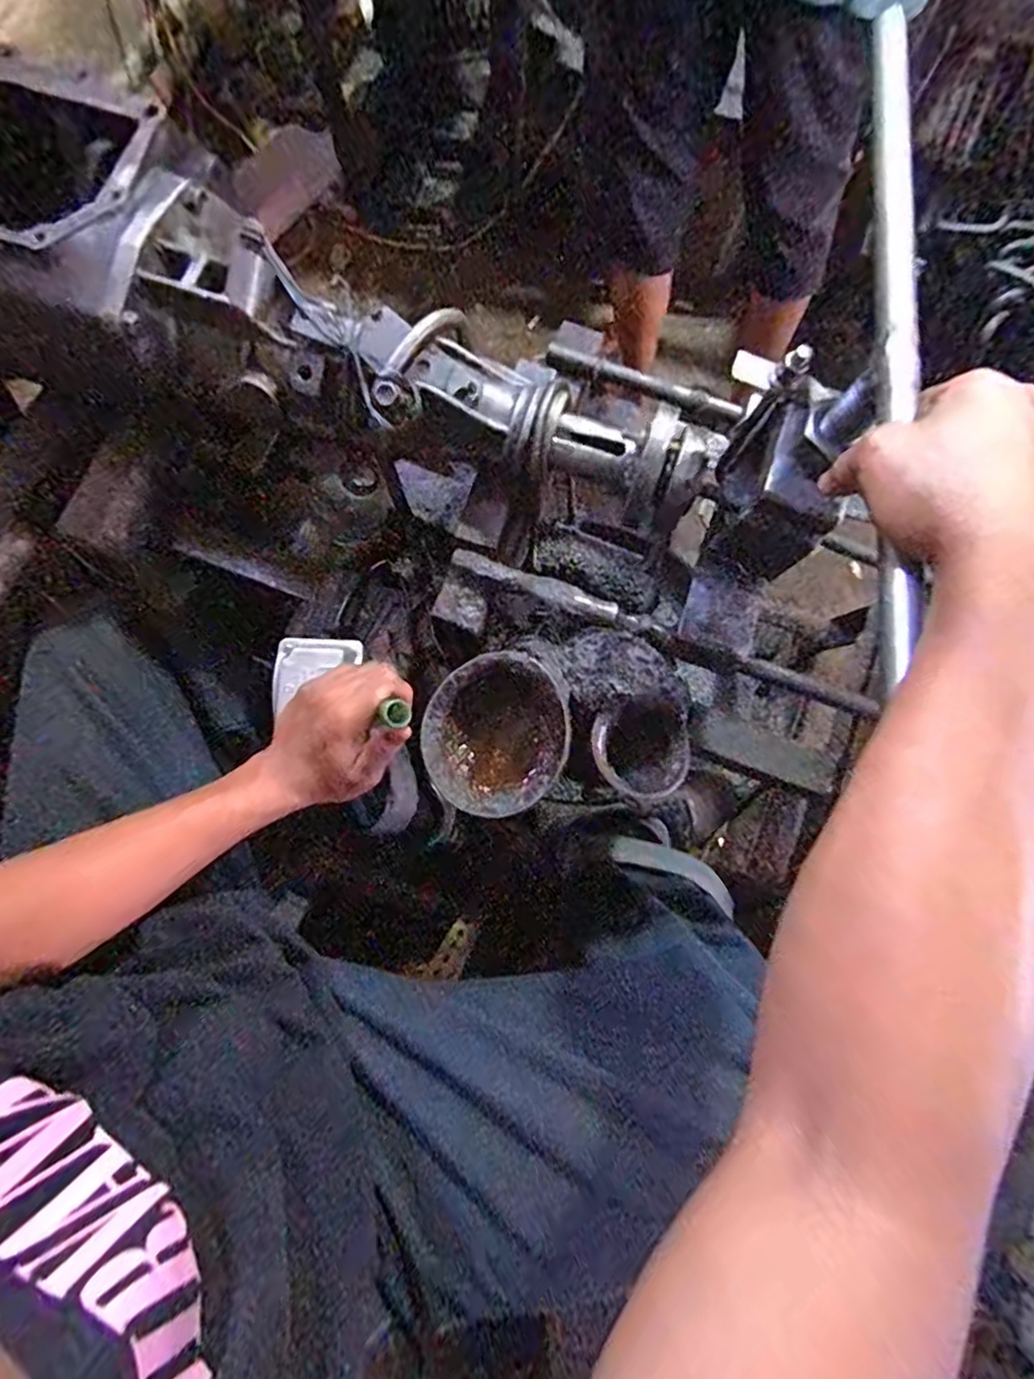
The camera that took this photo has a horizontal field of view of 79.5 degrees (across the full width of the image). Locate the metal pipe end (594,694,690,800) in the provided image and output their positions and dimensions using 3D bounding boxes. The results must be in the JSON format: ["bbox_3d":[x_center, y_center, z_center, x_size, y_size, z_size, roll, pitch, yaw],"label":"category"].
[{"bbox_3d":[0.105,0.051,0.521,0.081,0.067,0.079,0,77,0],"label":"metal pipe end"}]

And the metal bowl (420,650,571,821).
[{"bbox_3d":[-0.017,0.039,0.498,0.116,0.060,0.111,0,77,0],"label":"metal bowl"}]

